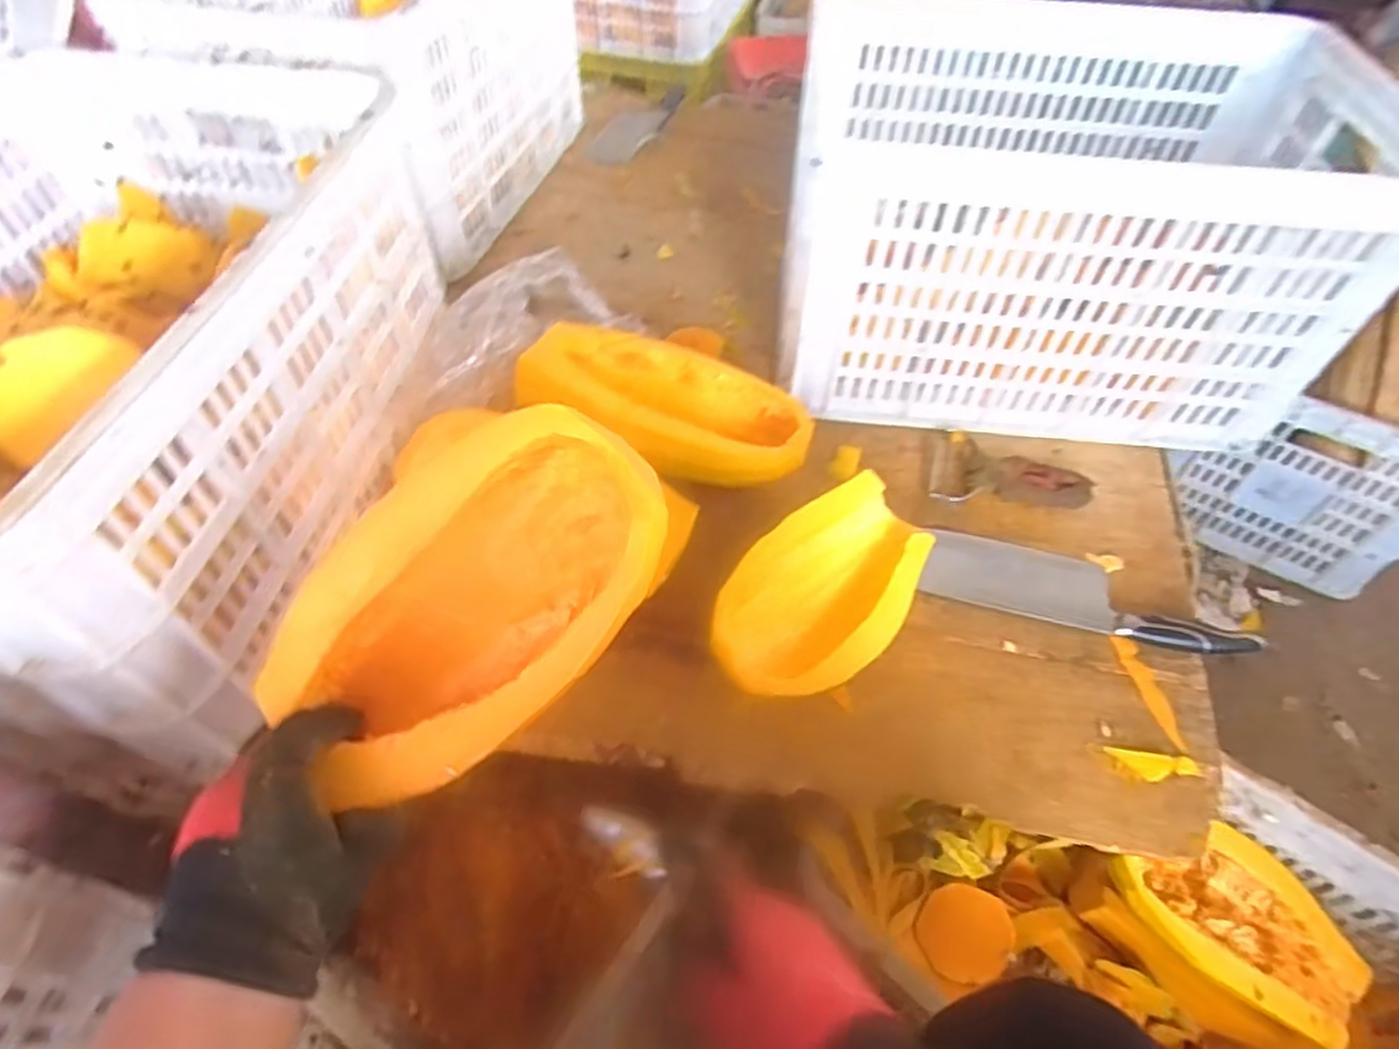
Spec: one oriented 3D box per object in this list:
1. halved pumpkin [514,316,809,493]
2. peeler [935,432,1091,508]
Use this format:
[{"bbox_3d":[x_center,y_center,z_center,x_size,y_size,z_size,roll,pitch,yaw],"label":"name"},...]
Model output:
[{"bbox_3d":[-0.030,-0.107,0.696,0.269,0.078,0.153,20,54,14],"label":"halved pumpkin"},{"bbox_3d":[0.312,-0.054,0.737,0.155,0.021,0.094,8,52,6],"label":"peeler"}]

